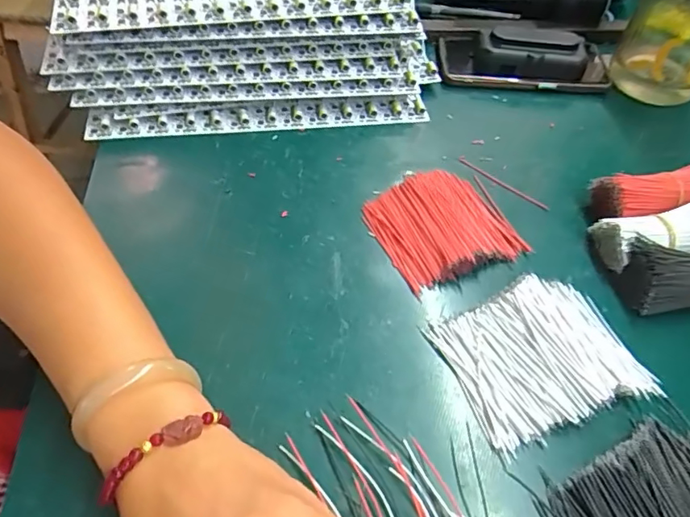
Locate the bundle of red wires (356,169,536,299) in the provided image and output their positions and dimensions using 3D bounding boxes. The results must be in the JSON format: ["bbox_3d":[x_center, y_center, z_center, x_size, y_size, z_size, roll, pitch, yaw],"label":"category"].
[{"bbox_3d":[0.072,-0.028,0.381,0.098,0.020,0.087,-20,57,-18],"label":"bundle of red wires"}]

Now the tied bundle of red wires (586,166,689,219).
[{"bbox_3d":[0.234,-0.045,0.393,0.090,0.033,0.037,-3,53,-6],"label":"tied bundle of red wires"}]

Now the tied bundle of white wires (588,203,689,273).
[{"bbox_3d":[0.227,-0.016,0.371,0.088,0.035,0.040,-7,54,-9],"label":"tied bundle of white wires"}]

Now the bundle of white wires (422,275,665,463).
[{"bbox_3d":[0.121,0.057,0.319,0.111,0.020,0.089,-20,57,-18],"label":"bundle of white wires"}]

